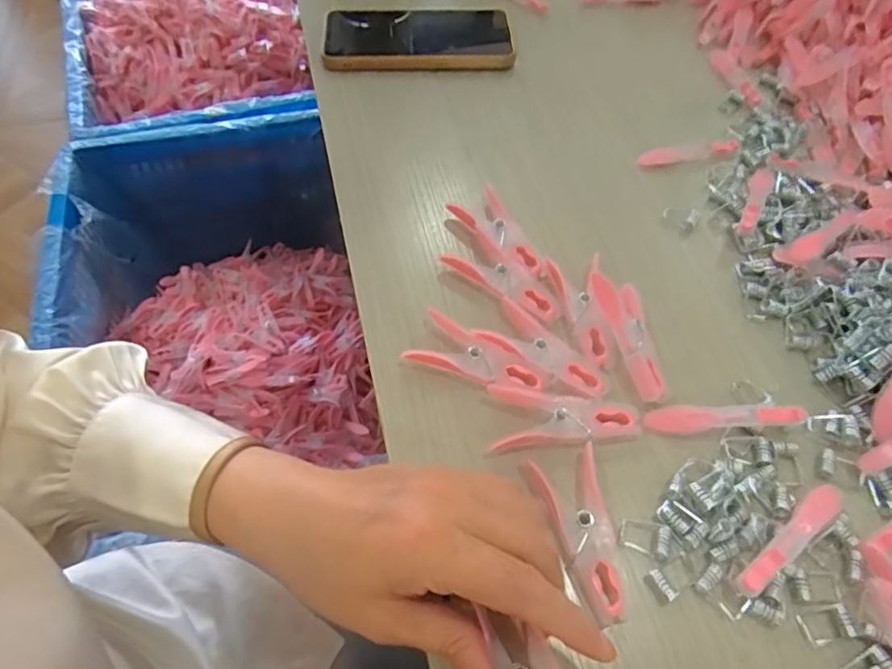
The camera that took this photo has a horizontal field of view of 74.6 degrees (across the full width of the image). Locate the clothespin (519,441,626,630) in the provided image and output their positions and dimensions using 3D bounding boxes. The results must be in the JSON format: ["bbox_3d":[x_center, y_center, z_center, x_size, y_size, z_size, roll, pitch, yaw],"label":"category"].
[{"bbox_3d":[0.067,0.092,0.277,0.034,0.015,0.078,-16,58,-9],"label":"clothespin"}]

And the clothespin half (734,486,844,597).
[{"bbox_3d":[0.162,0.095,0.275,0.076,0.013,0.013,-32,62,-18],"label":"clothespin half"}]

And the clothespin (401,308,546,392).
[{"bbox_3d":[0.018,0.015,0.324,0.073,0.014,0.034,22,60,15],"label":"clothespin"}]

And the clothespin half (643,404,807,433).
[{"bbox_3d":[0.146,0.044,0.308,0.079,0.014,0.012,1,57,1],"label":"clothespin half"}]

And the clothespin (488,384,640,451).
[{"bbox_3d":[0.062,0.045,0.306,0.077,0.015,0.031,2,57,2],"label":"clothespin"}]

